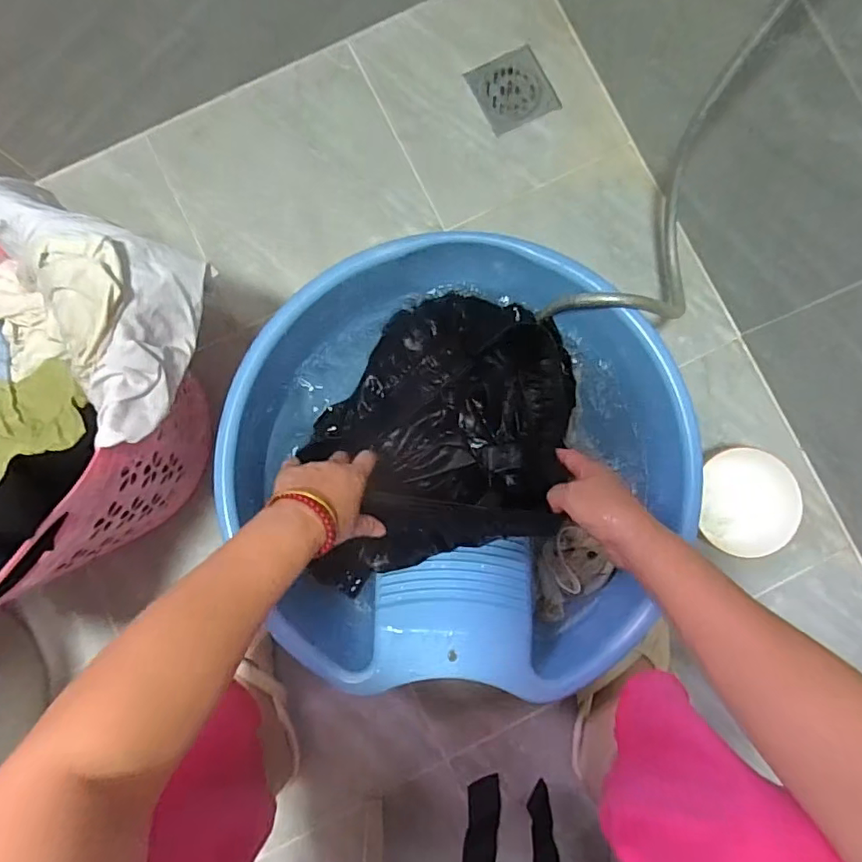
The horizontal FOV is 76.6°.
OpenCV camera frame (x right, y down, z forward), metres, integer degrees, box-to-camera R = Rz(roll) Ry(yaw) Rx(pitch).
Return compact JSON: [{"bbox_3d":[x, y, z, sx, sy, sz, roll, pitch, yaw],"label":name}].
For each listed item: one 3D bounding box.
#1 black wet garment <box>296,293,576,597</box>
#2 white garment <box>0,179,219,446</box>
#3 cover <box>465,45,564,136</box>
[{"bbox_3d":[0.012,-0.005,0.612,0.313,0.071,0.286,0,85,0],"label":"black wet garment"},{"bbox_3d":[-0.263,-0.122,0.463,0.138,0.078,0.254,-34,87,-2],"label":"white garment"},{"bbox_3d":[0.114,-0.475,0.760,0.102,0.011,0.111,-24,85,-2],"label":"cover"}]

